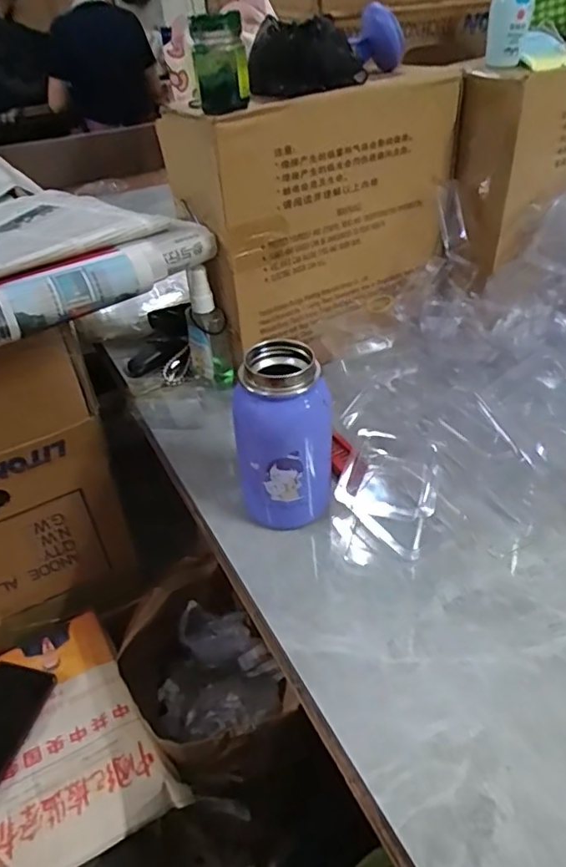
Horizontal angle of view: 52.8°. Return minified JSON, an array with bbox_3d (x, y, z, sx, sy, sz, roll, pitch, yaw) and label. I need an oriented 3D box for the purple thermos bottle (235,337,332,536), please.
[{"bbox_3d":[0.001,0.006,0.438,0.073,0.138,0.062,-1,39,2],"label":"purple thermos bottle"}]

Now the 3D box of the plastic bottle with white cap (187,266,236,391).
[{"bbox_3d":[-0.079,-0.113,0.605,0.043,0.128,0.041,-8,39,-5],"label":"plastic bottle with white cap"}]

